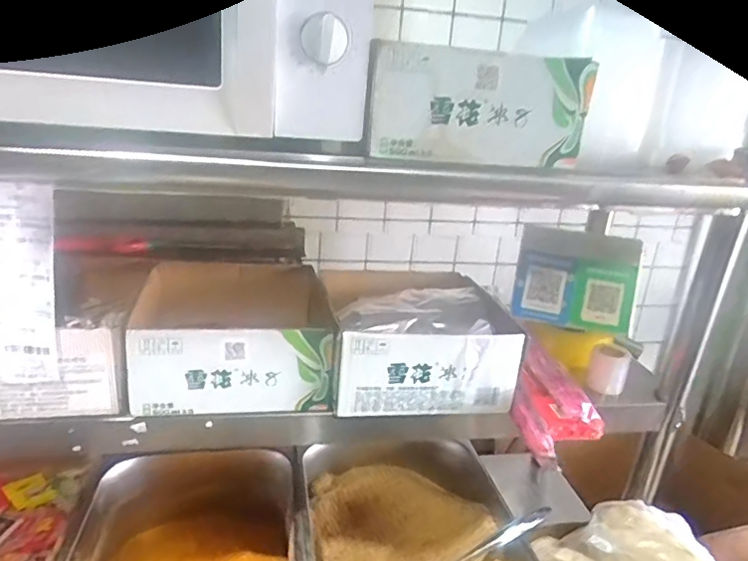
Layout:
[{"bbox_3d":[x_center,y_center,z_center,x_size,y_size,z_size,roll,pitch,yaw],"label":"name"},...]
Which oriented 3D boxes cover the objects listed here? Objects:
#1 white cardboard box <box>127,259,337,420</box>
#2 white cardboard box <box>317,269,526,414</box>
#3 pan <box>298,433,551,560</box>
[{"bbox_3d":[-0.169,0.063,0.672,0.219,0.096,0.225,-1,20,-13],"label":"white cardboard box"},{"bbox_3d":[0.052,0.069,0.702,0.211,0.091,0.222,2,19,-6],"label":"white cardboard box"},{"bbox_3d":[0.045,0.356,0.725,0.279,0.150,0.334,0,19,-11],"label":"pan"}]

